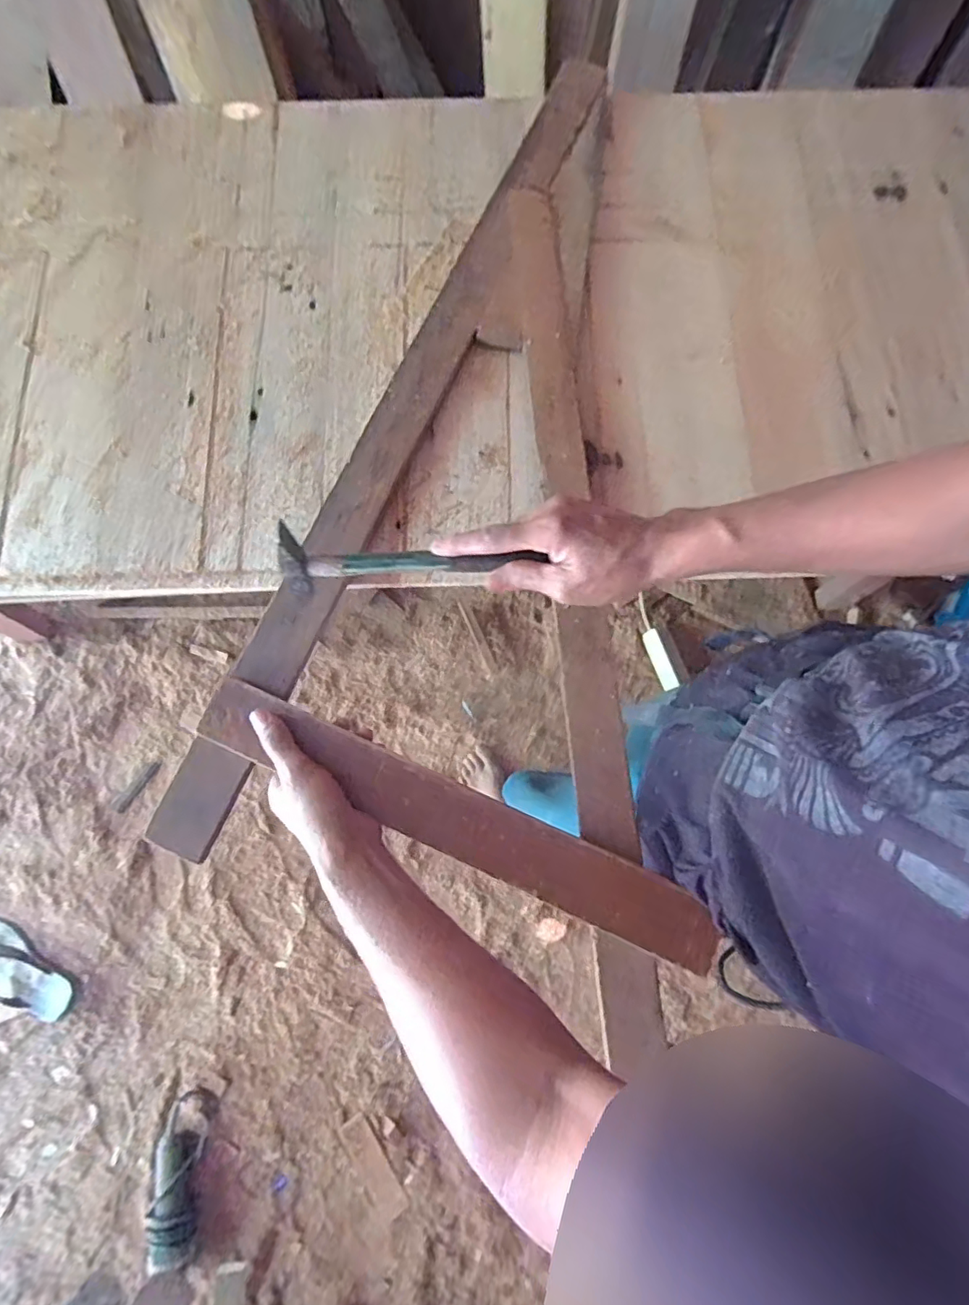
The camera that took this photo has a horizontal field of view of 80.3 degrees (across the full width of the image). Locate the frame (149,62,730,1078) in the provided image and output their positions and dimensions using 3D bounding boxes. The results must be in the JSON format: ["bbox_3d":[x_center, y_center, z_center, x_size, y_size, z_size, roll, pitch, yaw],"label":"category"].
[{"bbox_3d":[0.001,-0.172,0.560,0.442,0.055,0.924,8,77,0],"label":"frame"}]

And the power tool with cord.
[{"bbox_3d":[-0.576,0.989,1.084,0.094,0.057,0.259,3,78,-2],"label":"power tool with cord"}]

